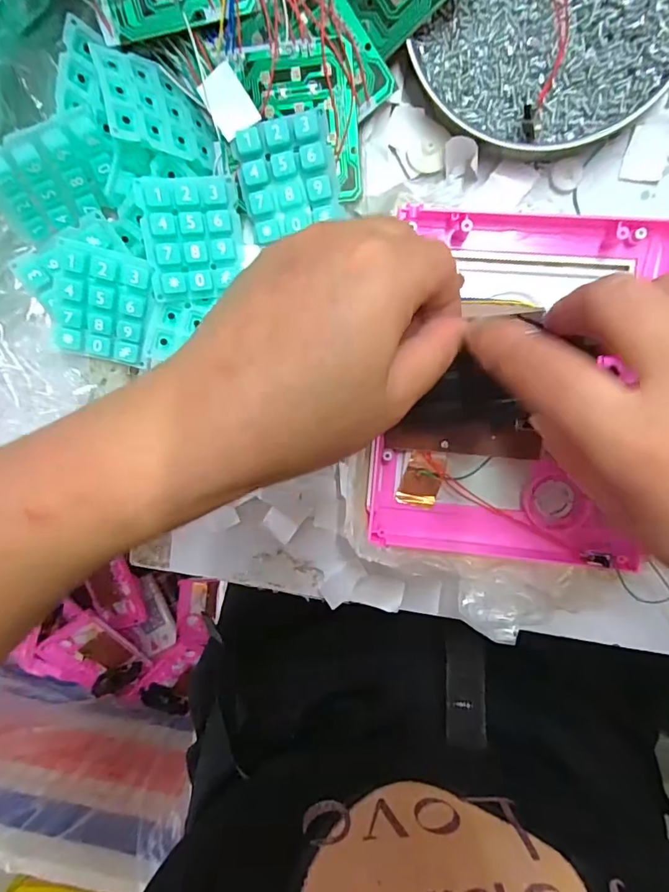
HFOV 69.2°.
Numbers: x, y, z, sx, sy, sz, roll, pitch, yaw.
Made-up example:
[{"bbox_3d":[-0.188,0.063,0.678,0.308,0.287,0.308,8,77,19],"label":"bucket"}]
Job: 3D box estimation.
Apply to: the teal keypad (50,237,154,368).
[{"bbox_3d":[-0.122,-0.073,0.255,0.049,0.009,0.056,10,113,-11],"label":"teal keypad"}]

